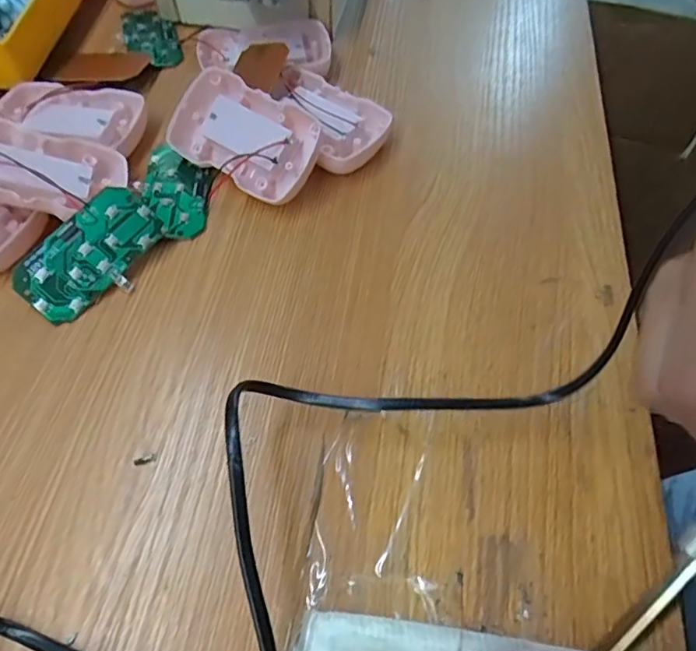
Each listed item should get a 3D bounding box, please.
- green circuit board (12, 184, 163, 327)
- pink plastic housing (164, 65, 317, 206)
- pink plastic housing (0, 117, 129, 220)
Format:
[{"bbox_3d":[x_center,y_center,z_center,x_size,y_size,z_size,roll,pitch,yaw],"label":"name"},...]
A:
[{"bbox_3d":[-0.129,-0.036,0.274,0.042,0.004,0.073,43,75,-5],"label":"green circuit board"},{"bbox_3d":[-0.060,-0.109,0.310,0.087,0.017,0.054,28,94,12],"label":"pink plastic housing"},{"bbox_3d":[-0.165,-0.084,0.284,0.086,0.012,0.056,14,46,-21],"label":"pink plastic housing"}]

